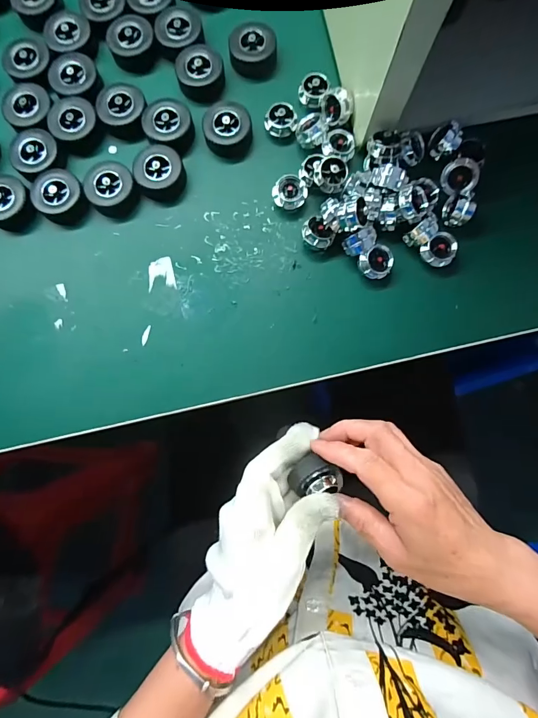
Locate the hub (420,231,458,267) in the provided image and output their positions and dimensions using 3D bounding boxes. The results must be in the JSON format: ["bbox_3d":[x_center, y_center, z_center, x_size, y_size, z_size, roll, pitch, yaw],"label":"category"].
[{"bbox_3d":[0.127,-0.080,0.273,0.023,0.011,0.023,0,85,1],"label":"hub"}]

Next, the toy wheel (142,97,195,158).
[{"bbox_3d":[-0.080,-0.186,0.302,0.037,0.017,0.040,0,85,1],"label":"toy wheel"}]

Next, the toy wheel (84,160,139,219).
[{"bbox_3d":[-0.124,-0.135,0.293,0.035,0.015,0.042,-39,85,-3],"label":"toy wheel"}]

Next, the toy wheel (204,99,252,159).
[{"bbox_3d":[-0.033,-0.184,0.300,0.036,0.020,0.035,0,85,1],"label":"toy wheel"}]

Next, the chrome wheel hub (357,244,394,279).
[{"bbox_3d":[0.079,-0.070,0.277,0.025,0.017,0.021,-31,85,-2],"label":"chrome wheel hub"}]

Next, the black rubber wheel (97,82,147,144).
[{"bbox_3d":[-0.117,-0.201,0.303,0.037,0.015,0.038,1,85,1],"label":"black rubber wheel"}]

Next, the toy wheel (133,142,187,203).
[{"bbox_3d":[-0.086,-0.146,0.295,0.037,0.018,0.038,0,85,1],"label":"toy wheel"}]

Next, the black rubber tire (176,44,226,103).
[{"bbox_3d":[-0.056,-0.235,0.309,0.037,0.020,0.035,0,85,1],"label":"black rubber tire"}]

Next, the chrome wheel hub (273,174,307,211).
[{"bbox_3d":[0.016,-0.127,0.289,0.026,0.019,0.022,1,85,1],"label":"chrome wheel hub"}]

